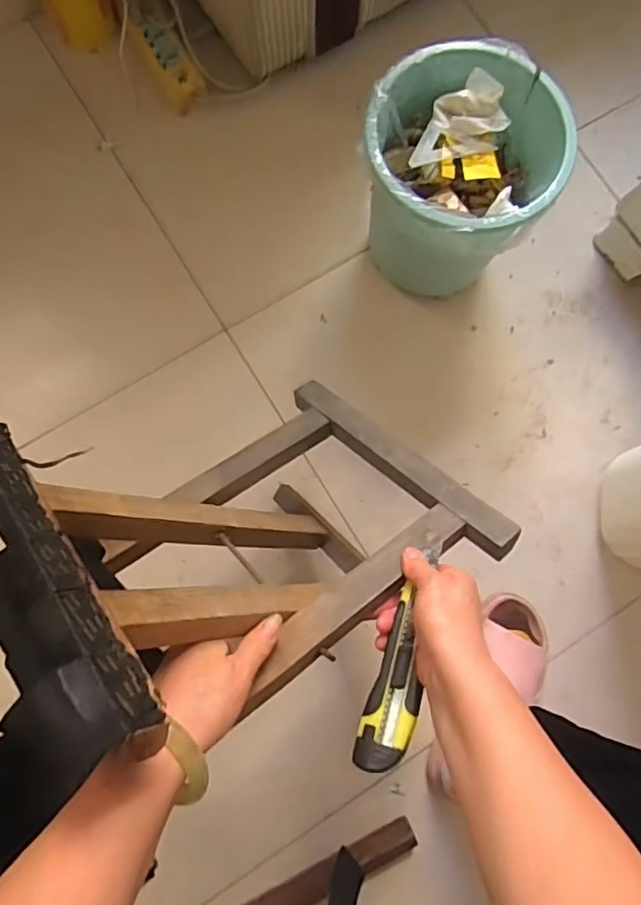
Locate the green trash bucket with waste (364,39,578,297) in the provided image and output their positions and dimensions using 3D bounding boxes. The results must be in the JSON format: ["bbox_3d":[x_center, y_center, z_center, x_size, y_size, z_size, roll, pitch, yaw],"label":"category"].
[{"bbox_3d":[0.156,-0.319,0.686,0.203,0.209,0.218,0,79,-2],"label":"green trash bucket with waste"}]

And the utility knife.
[{"bbox_3d":[0.065,0.153,0.439,0.036,0.020,0.173,17,65,2],"label":"utility knife"}]

